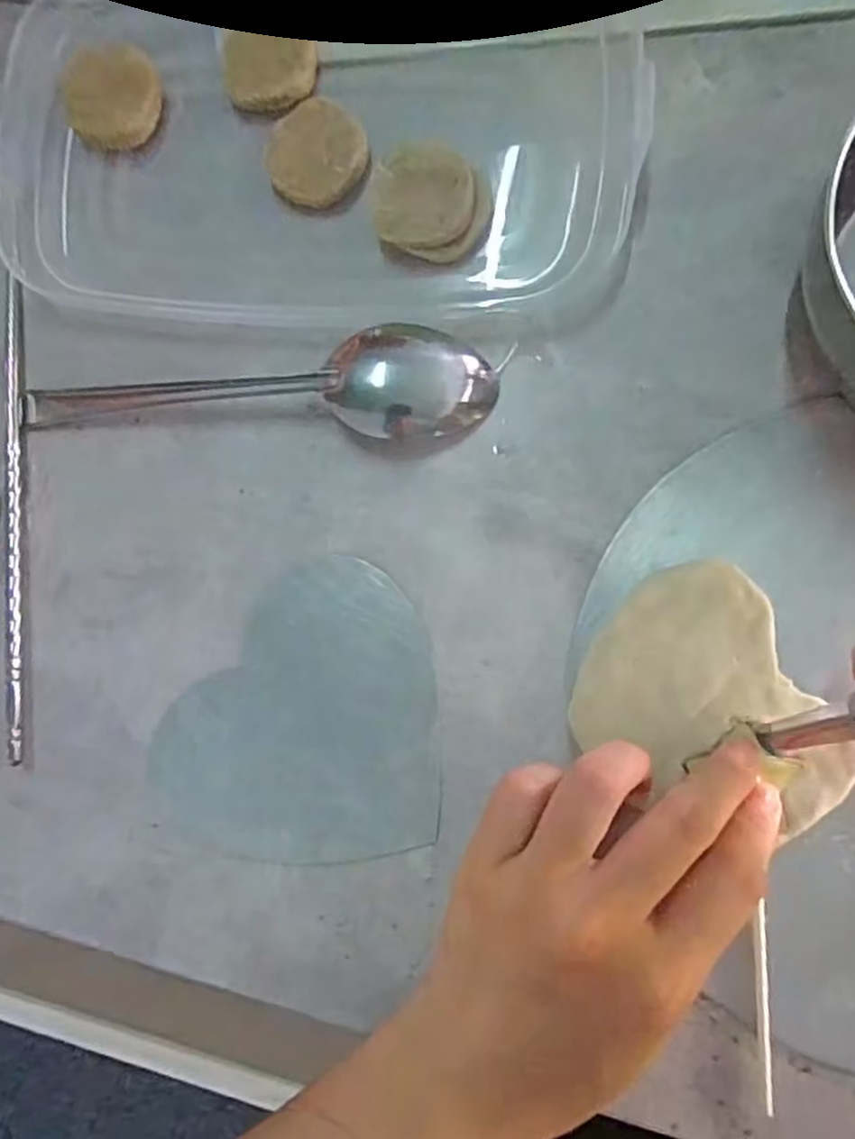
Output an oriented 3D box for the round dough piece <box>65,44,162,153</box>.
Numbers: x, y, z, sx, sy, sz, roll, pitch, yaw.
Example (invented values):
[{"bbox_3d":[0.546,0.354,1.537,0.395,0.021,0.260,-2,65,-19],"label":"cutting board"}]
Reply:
[{"bbox_3d":[-0.123,-0.186,0.277,0.036,0.005,0.040,-11,83,7],"label":"round dough piece"}]

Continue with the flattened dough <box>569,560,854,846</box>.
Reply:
[{"bbox_3d":[0.095,0.043,0.227,0.086,0.004,0.071,36,90,10],"label":"flattened dough"}]

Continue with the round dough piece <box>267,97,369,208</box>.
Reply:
[{"bbox_3d":[-0.041,-0.155,0.263,0.038,0.007,0.036,-1,84,8],"label":"round dough piece"}]

